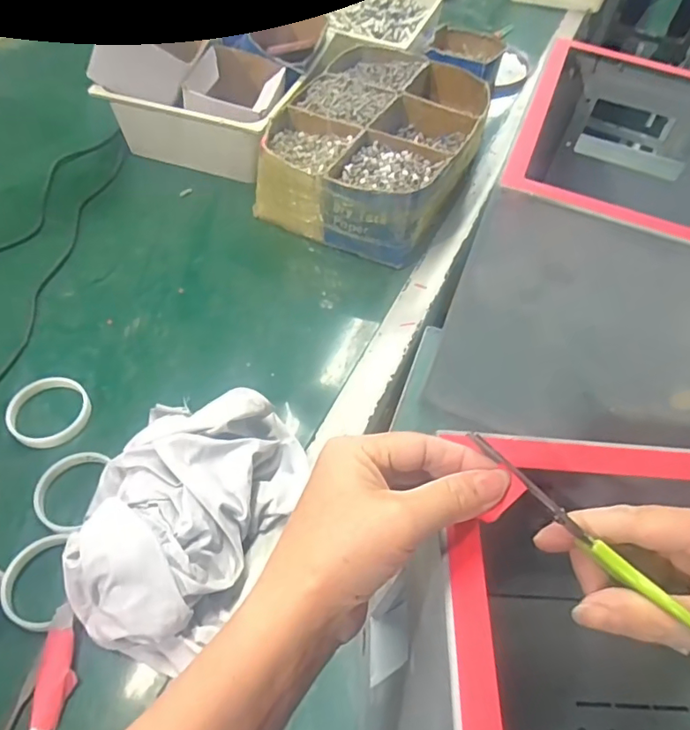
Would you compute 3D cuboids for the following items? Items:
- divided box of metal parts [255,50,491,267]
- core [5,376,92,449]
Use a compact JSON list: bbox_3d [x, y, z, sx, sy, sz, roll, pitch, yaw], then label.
[{"bbox_3d":[0.054,-0.355,0.880,0.280,0.115,0.405,20,55,9],"label":"divided box of metal parts"},{"bbox_3d":[-0.332,0.049,0.609,0.083,0.012,0.095,-21,59,-20],"label":"core"}]

